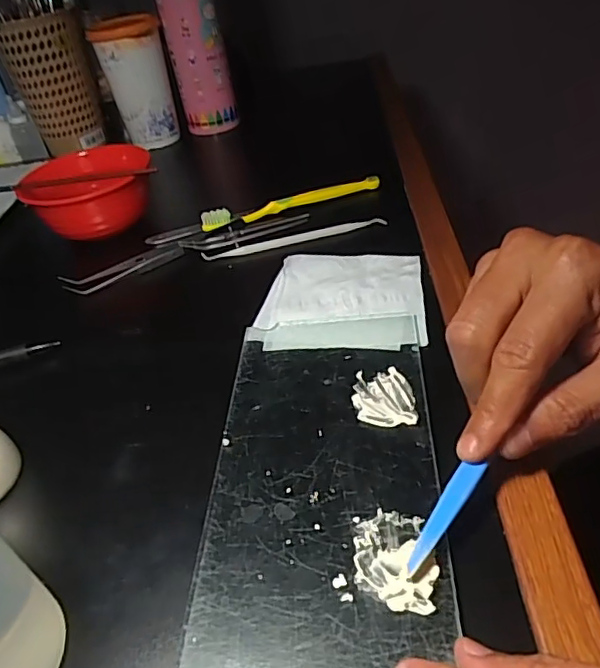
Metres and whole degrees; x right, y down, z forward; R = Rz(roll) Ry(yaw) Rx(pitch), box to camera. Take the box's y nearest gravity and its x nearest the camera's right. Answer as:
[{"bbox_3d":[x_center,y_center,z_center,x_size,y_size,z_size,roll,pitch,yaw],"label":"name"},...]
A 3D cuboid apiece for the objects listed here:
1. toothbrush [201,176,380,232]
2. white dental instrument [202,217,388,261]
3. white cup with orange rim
[{"bbox_3d":[-0.006,-0.110,0.469,0.153,0.013,0.011,-16,39,-9],"label":"toothbrush"},{"bbox_3d":[-0.004,-0.074,0.431,0.141,0.011,0.008,-13,38,-5],"label":"white dental instrument"},{"bbox_3d":[-0.185,-0.283,0.628,0.067,0.128,0.069,-19,39,-13],"label":"white cup with orange rim"}]

